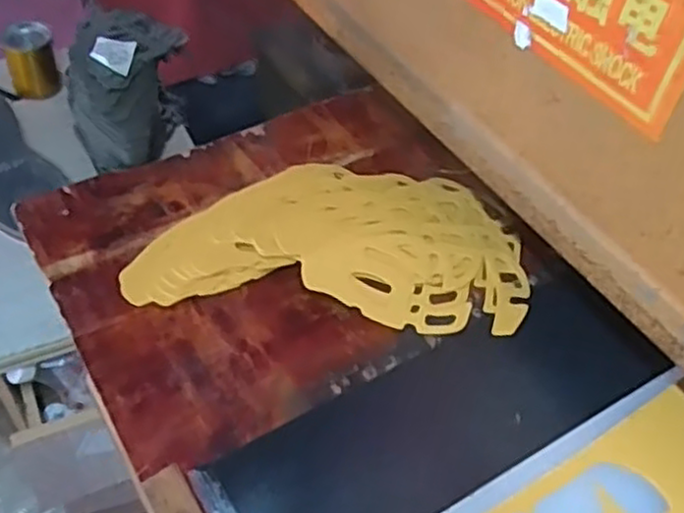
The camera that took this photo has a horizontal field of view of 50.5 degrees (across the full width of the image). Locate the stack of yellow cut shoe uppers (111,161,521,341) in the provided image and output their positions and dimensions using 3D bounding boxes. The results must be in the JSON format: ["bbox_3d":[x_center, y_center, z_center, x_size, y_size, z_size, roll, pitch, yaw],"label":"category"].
[{"bbox_3d":[-0.007,-0.025,0.767,0.391,0.038,0.204,6,49,-1],"label":"stack of yellow cut shoe uppers"}]

